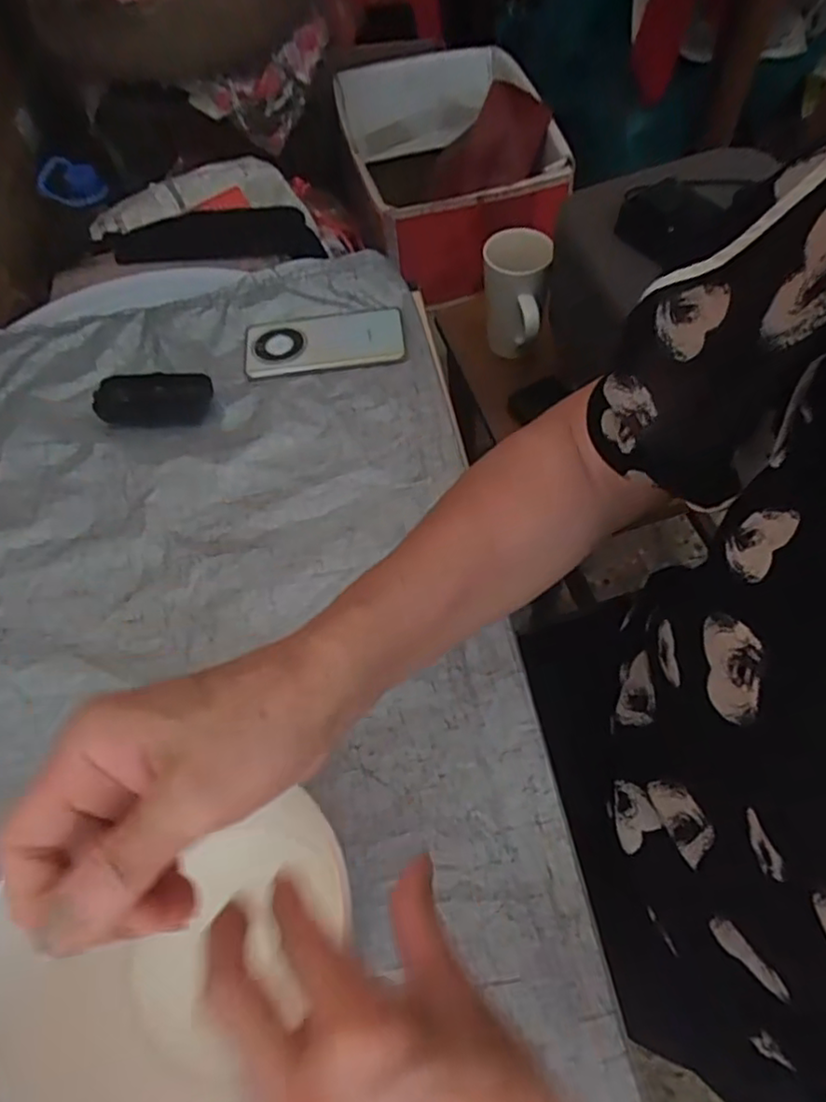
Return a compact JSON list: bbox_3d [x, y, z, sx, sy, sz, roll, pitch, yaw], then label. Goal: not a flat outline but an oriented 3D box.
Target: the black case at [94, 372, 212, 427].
[{"bbox_3d":[-0.253,-0.150,0.647,0.110,0.022,0.051,2,58,5],"label":"black case"}]

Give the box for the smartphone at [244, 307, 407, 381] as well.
[{"bbox_3d":[-0.090,-0.214,0.676,0.160,0.013,0.084,-8,58,-1],"label":"smartphone"}]

